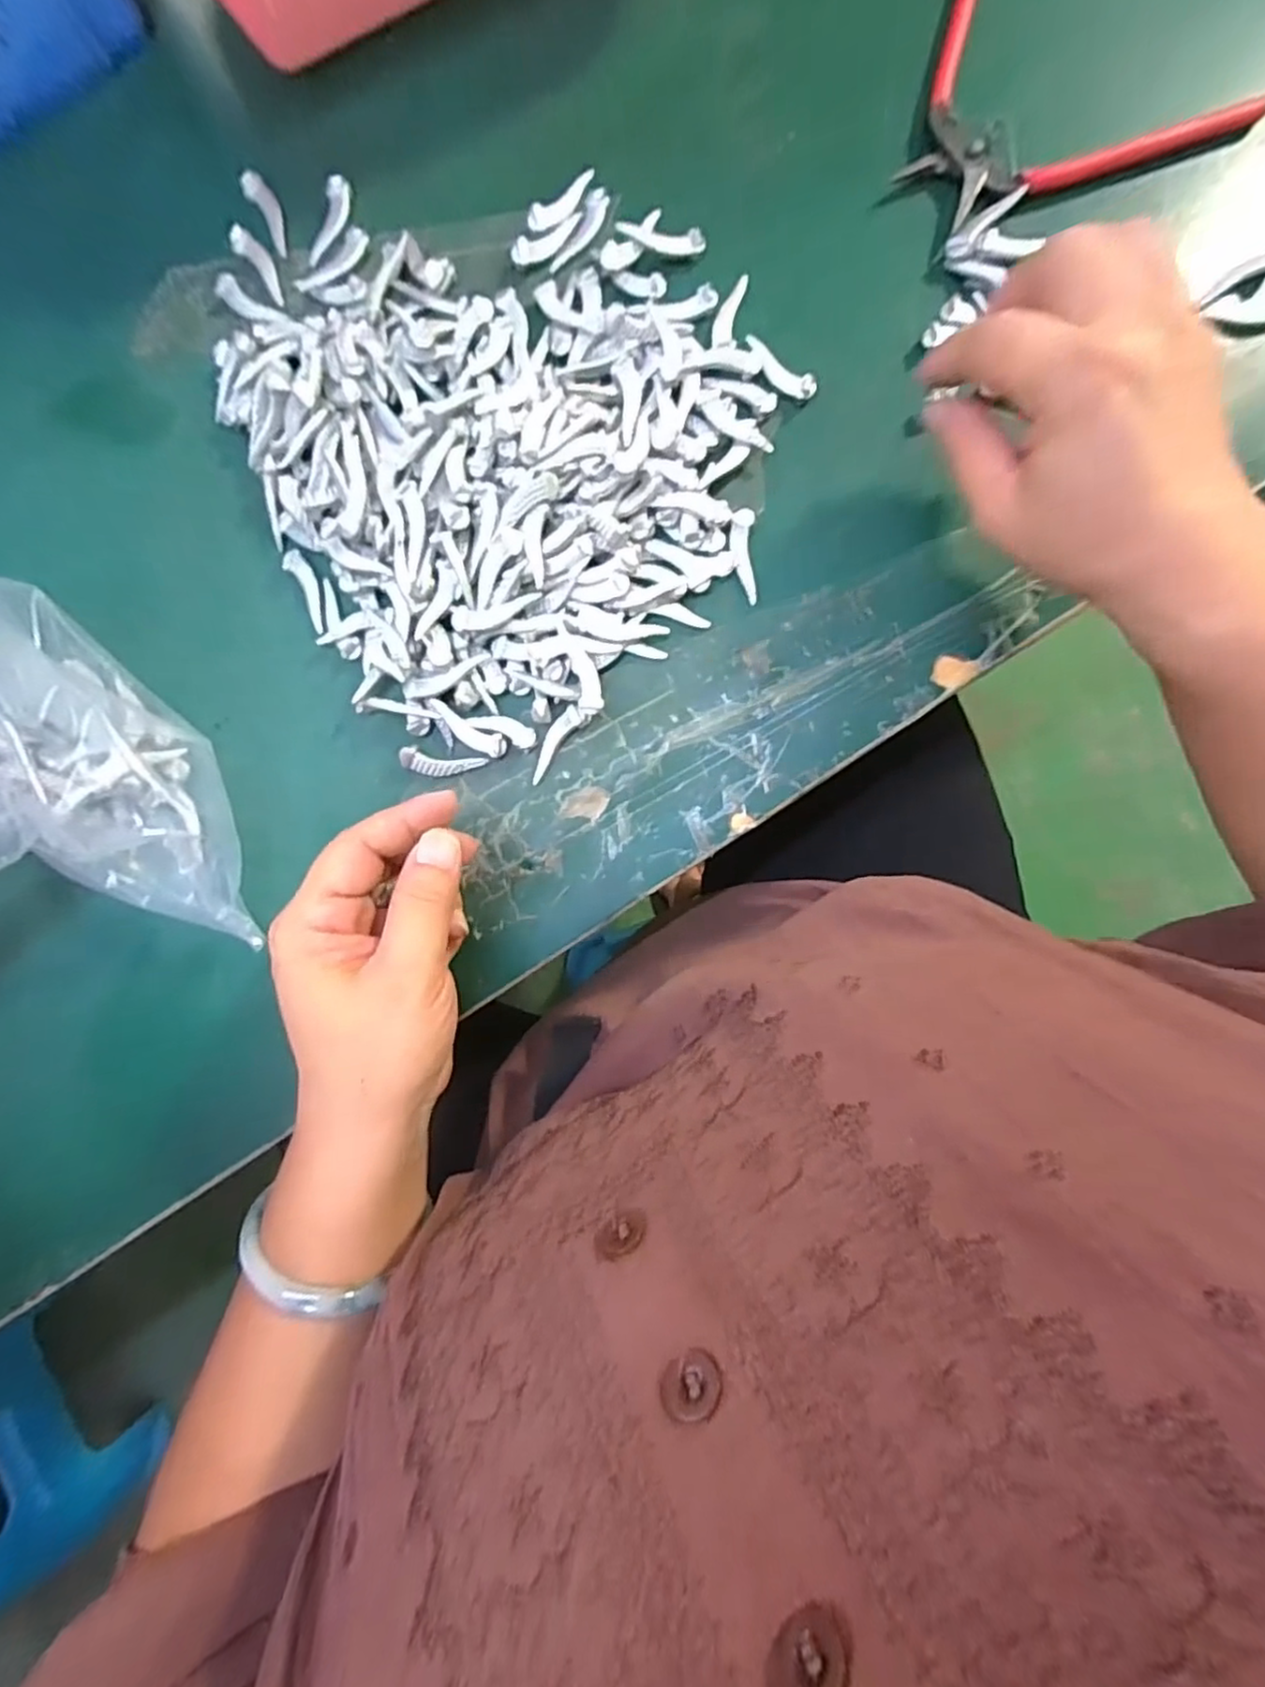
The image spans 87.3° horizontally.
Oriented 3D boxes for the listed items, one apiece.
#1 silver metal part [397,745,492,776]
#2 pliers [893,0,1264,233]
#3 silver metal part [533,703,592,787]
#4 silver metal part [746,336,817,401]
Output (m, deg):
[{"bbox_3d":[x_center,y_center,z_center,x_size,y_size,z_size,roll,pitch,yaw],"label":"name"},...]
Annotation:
[{"bbox_3d":[-0.085,-0.036,0.297,0.037,0.007,0.011,10,89,5],"label":"silver metal part"},{"bbox_3d":[0.170,-0.322,0.286,0.113,0.011,0.152,-43,85,2],"label":"pliers"},{"bbox_3d":[-0.035,-0.044,0.295,0.010,0.007,0.037,40,91,5],"label":"silver metal part"},{"bbox_3d":[0.064,-0.208,0.292,0.038,0.004,0.012,38,91,5],"label":"silver metal part"}]

